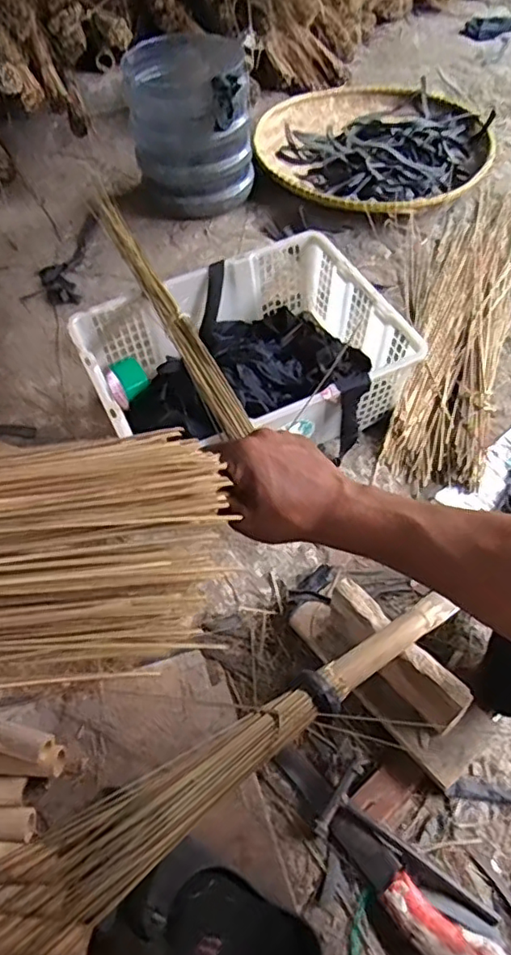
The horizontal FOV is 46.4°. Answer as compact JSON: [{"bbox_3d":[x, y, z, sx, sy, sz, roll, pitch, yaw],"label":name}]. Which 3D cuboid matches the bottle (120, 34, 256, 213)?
[{"bbox_3d":[-0.136,-0.753,1.280,0.241,0.257,0.273,-8,55,-1],"label":"bottle"}]

